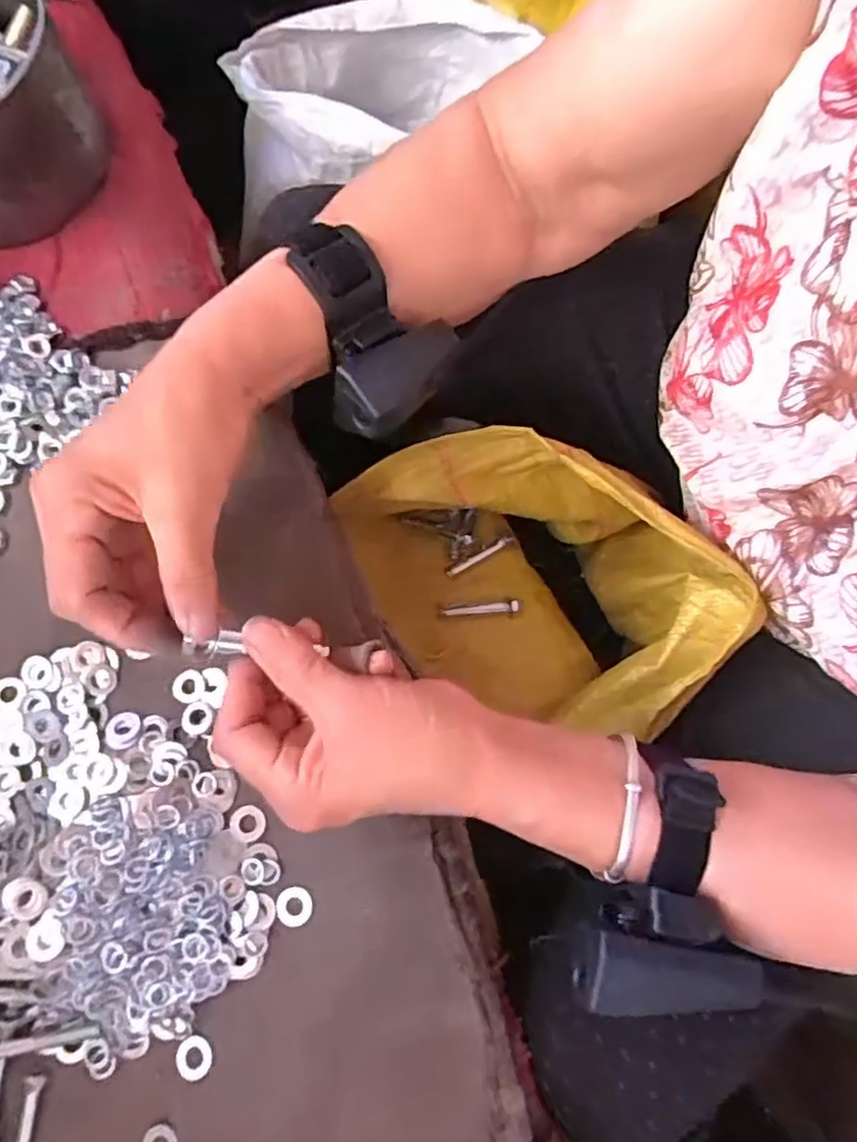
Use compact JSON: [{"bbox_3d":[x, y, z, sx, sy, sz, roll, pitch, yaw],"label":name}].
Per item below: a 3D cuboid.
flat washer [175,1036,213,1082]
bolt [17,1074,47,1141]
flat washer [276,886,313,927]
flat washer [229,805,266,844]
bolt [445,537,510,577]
[{"bbox_3d":[-0.106,0.220,0.301,0.017,0.004,0.017,0,78,1],"label":"flat washer"},{"bbox_3d":[-0.176,0.250,0.288,0.009,0.005,0.055,4,78,2],"label":"bolt"},{"bbox_3d":[-0.063,0.158,0.315,0.017,0.004,0.016,0,78,1],"label":"flat washer"},{"bbox_3d":[-0.088,0.123,0.324,0.017,0.004,0.016,0,78,1],"label":"flat washer"},{"bbox_3d":[0.037,-0.011,0.498,0.053,0.007,0.008,-27,78,-5],"label":"bolt"}]

